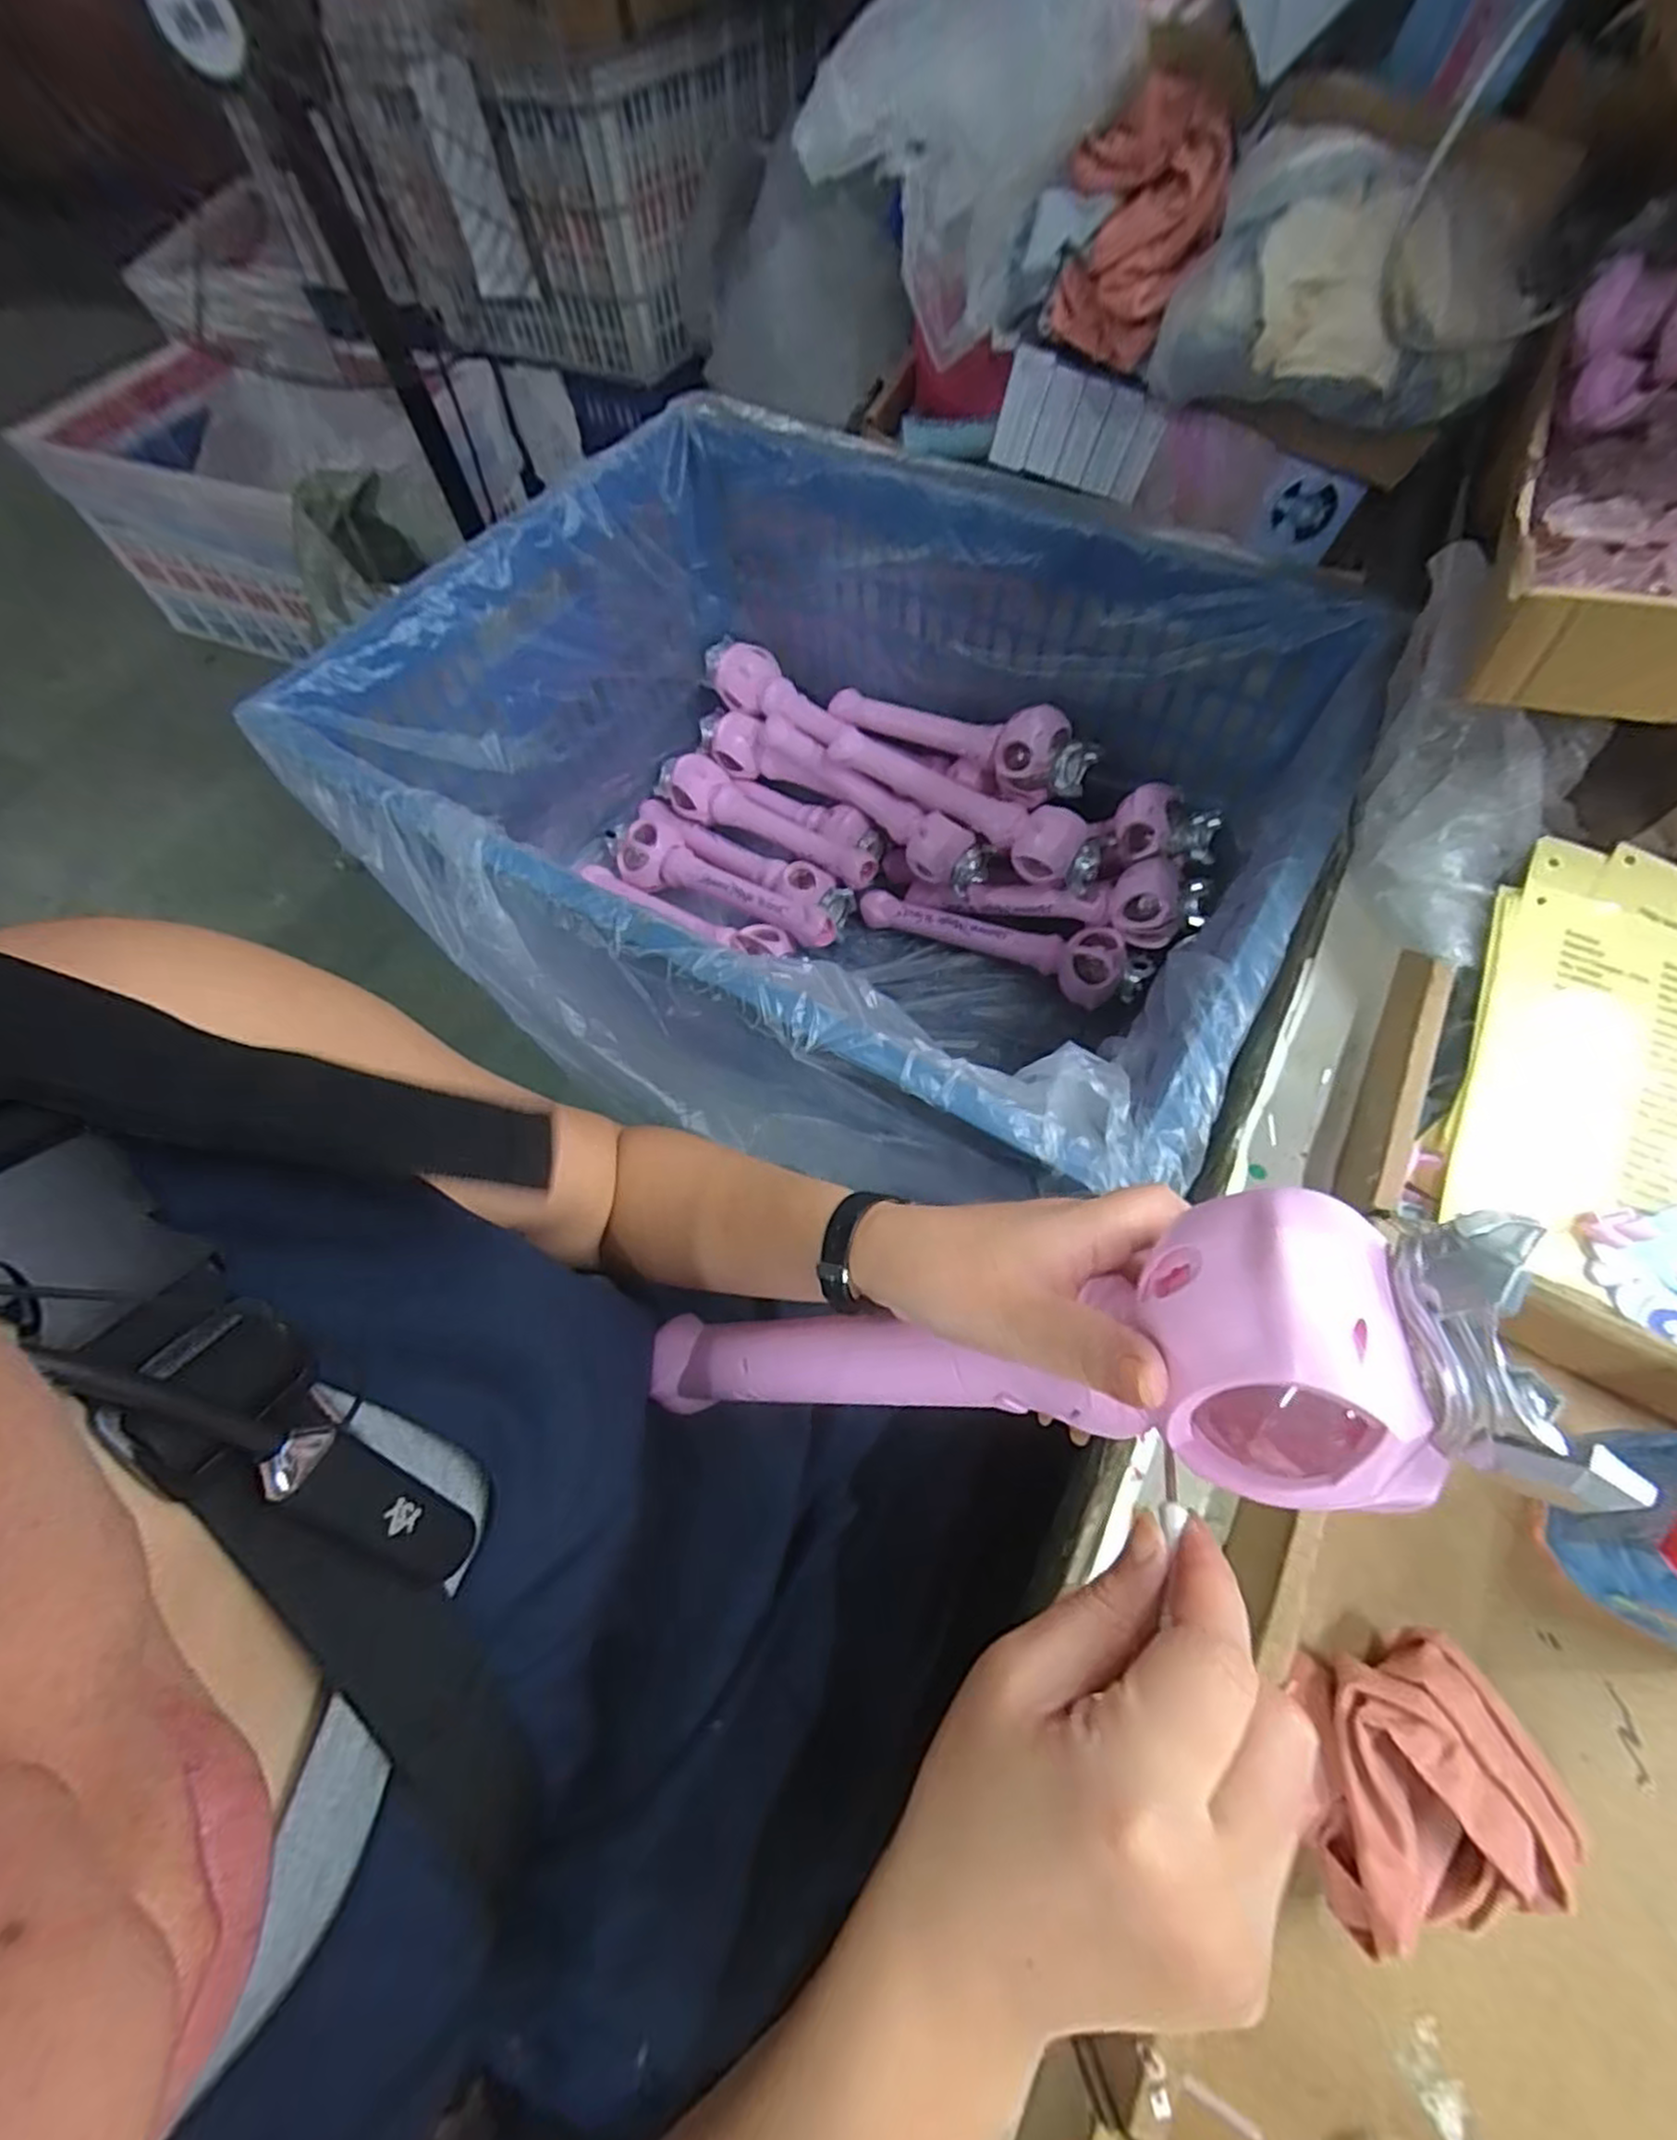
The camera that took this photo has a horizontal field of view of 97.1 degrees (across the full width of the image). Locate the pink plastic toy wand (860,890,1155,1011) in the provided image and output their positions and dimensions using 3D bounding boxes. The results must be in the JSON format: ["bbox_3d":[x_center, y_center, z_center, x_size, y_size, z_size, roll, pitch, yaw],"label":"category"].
[{"bbox_3d":[0.195,-0.162,0.914,0.356,0.056,0.071,22,66,13],"label":"pink plastic toy wand"}]

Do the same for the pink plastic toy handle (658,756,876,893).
[{"bbox_3d":[-0.100,-0.336,0.985,0.345,0.062,0.073,28,67,16],"label":"pink plastic toy handle"}]

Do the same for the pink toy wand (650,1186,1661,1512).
[{"bbox_3d":[0.045,0.113,0.282,0.346,0.058,0.075,-24,53,41],"label":"pink toy wand"}]

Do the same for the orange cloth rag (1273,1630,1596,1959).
[{"bbox_3d":[0.224,0.278,0.291,0.108,0.045,0.083,-10,63,-3],"label":"orange cloth rag"}]

